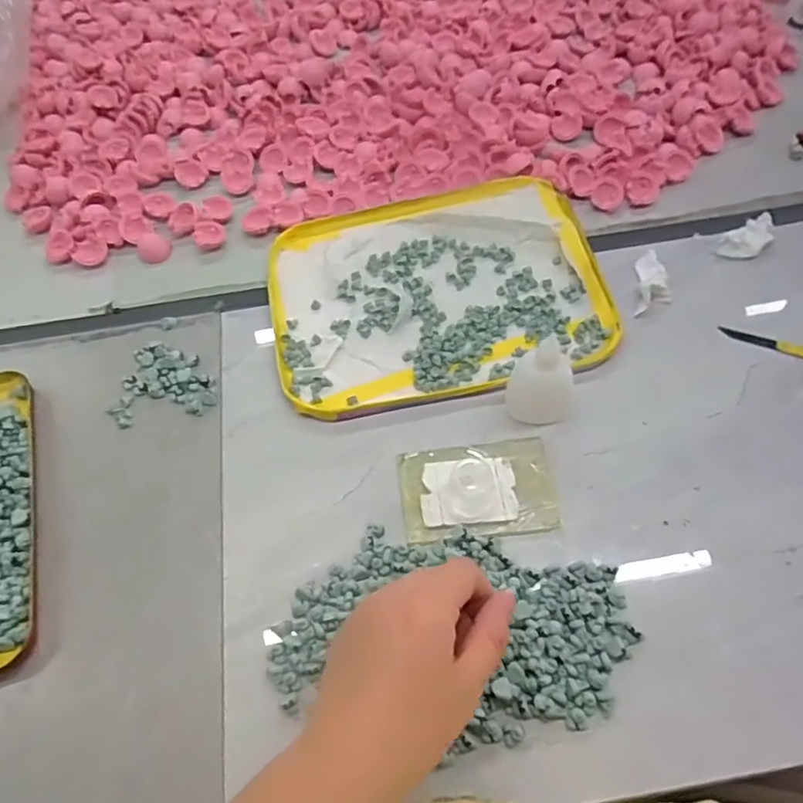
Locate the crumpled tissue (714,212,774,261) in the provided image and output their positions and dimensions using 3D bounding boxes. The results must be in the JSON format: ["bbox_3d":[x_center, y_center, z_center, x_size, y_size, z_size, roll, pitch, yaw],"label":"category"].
[{"bbox_3d":[0.304,-0.145,0.541,0.055,0.013,0.031,-37,66,-17],"label":"crumpled tissue"}]

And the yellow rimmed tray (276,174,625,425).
[{"bbox_3d":[0.027,-0.101,0.525,0.272,0.017,0.208,-11,61,-3],"label":"yellow rimmed tray"}]

